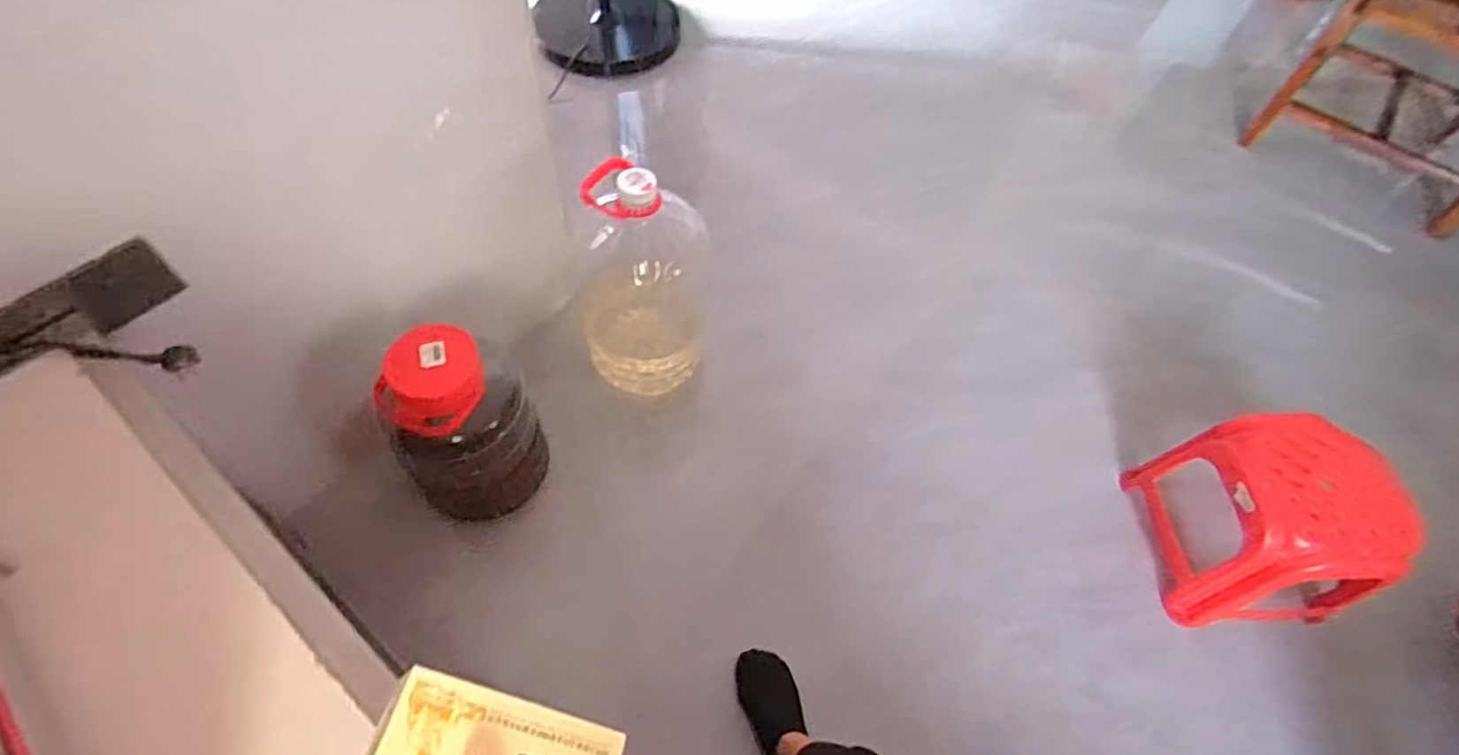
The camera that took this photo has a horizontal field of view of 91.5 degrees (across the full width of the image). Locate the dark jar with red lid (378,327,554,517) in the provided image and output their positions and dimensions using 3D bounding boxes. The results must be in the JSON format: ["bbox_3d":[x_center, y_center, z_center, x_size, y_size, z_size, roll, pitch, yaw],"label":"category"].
[{"bbox_3d":[-0.409,0.097,1.138,0.188,0.401,0.160,-30,65,-21],"label":"dark jar with red lid"}]

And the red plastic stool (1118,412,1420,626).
[{"bbox_3d":[0.897,0.240,1.186,0.276,0.312,0.275,1,58,-4],"label":"red plastic stool"}]

